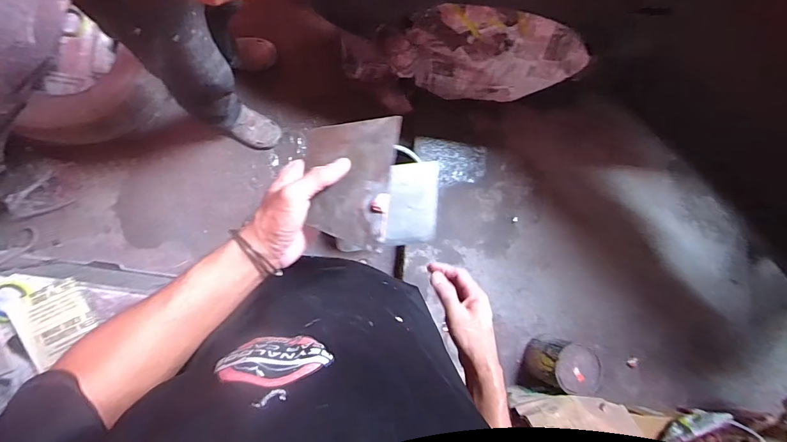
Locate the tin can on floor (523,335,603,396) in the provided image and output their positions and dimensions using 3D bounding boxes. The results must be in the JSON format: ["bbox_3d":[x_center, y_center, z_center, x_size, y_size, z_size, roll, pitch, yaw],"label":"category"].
[{"bbox_3d":[0.500,0.425,1.228,0.118,0.236,0.149,26,85,-8],"label":"tin can on floor"}]

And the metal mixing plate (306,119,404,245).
[{"bbox_3d":[-0.049,-0.046,0.436,0.094,0.007,0.131,9,91,6],"label":"metal mixing plate"}]

